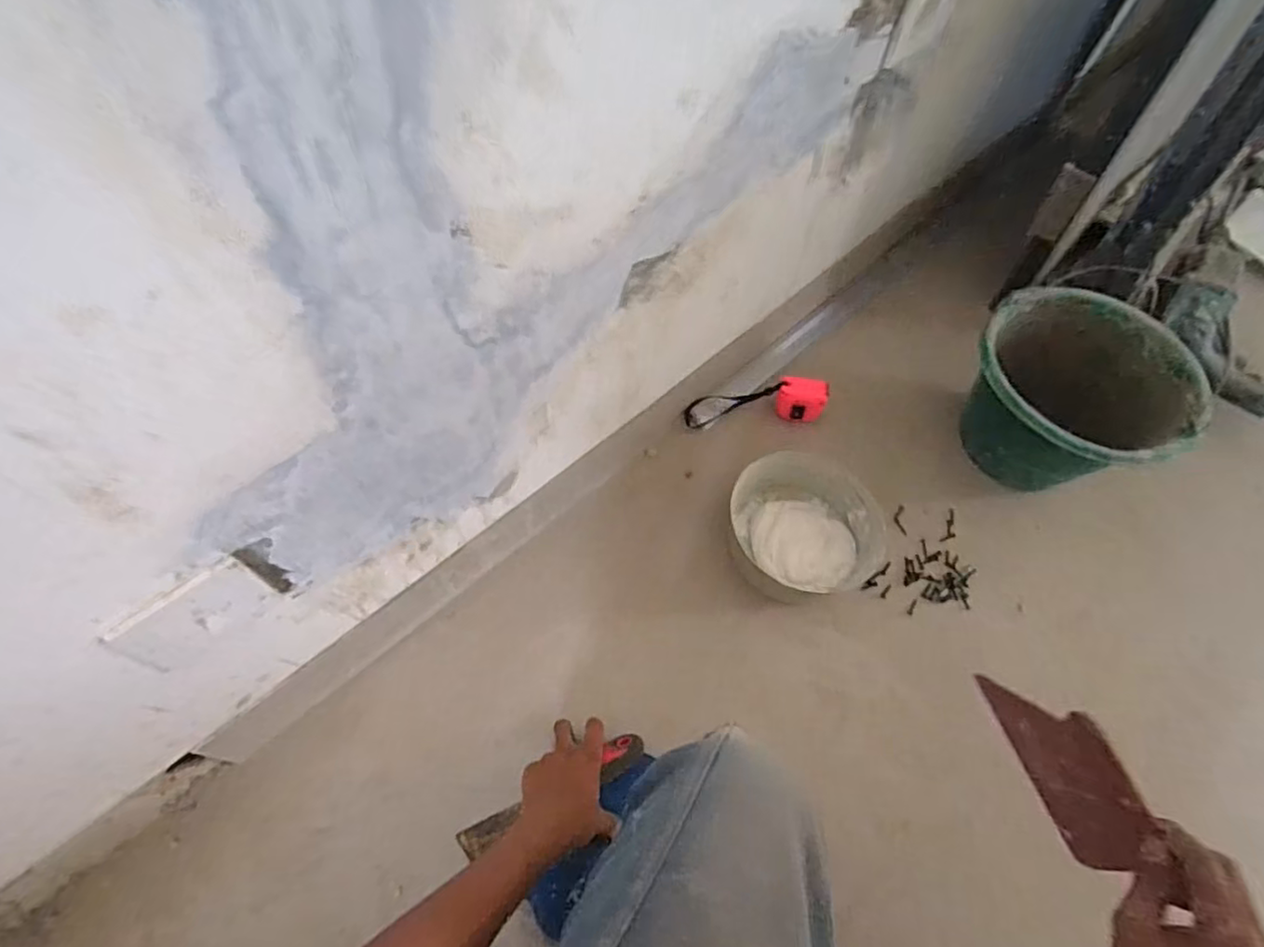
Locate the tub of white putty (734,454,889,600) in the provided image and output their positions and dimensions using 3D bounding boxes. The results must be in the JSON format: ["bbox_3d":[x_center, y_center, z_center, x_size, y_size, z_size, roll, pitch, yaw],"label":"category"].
[{"bbox_3d":[0.224,0.061,0.804,0.200,0.084,0.183,-8,62,-7],"label":"tub of white putty"}]

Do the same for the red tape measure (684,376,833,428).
[{"bbox_3d":[0.178,-0.102,0.911,0.203,0.056,0.058,-1,61,-3],"label":"red tape measure"}]

